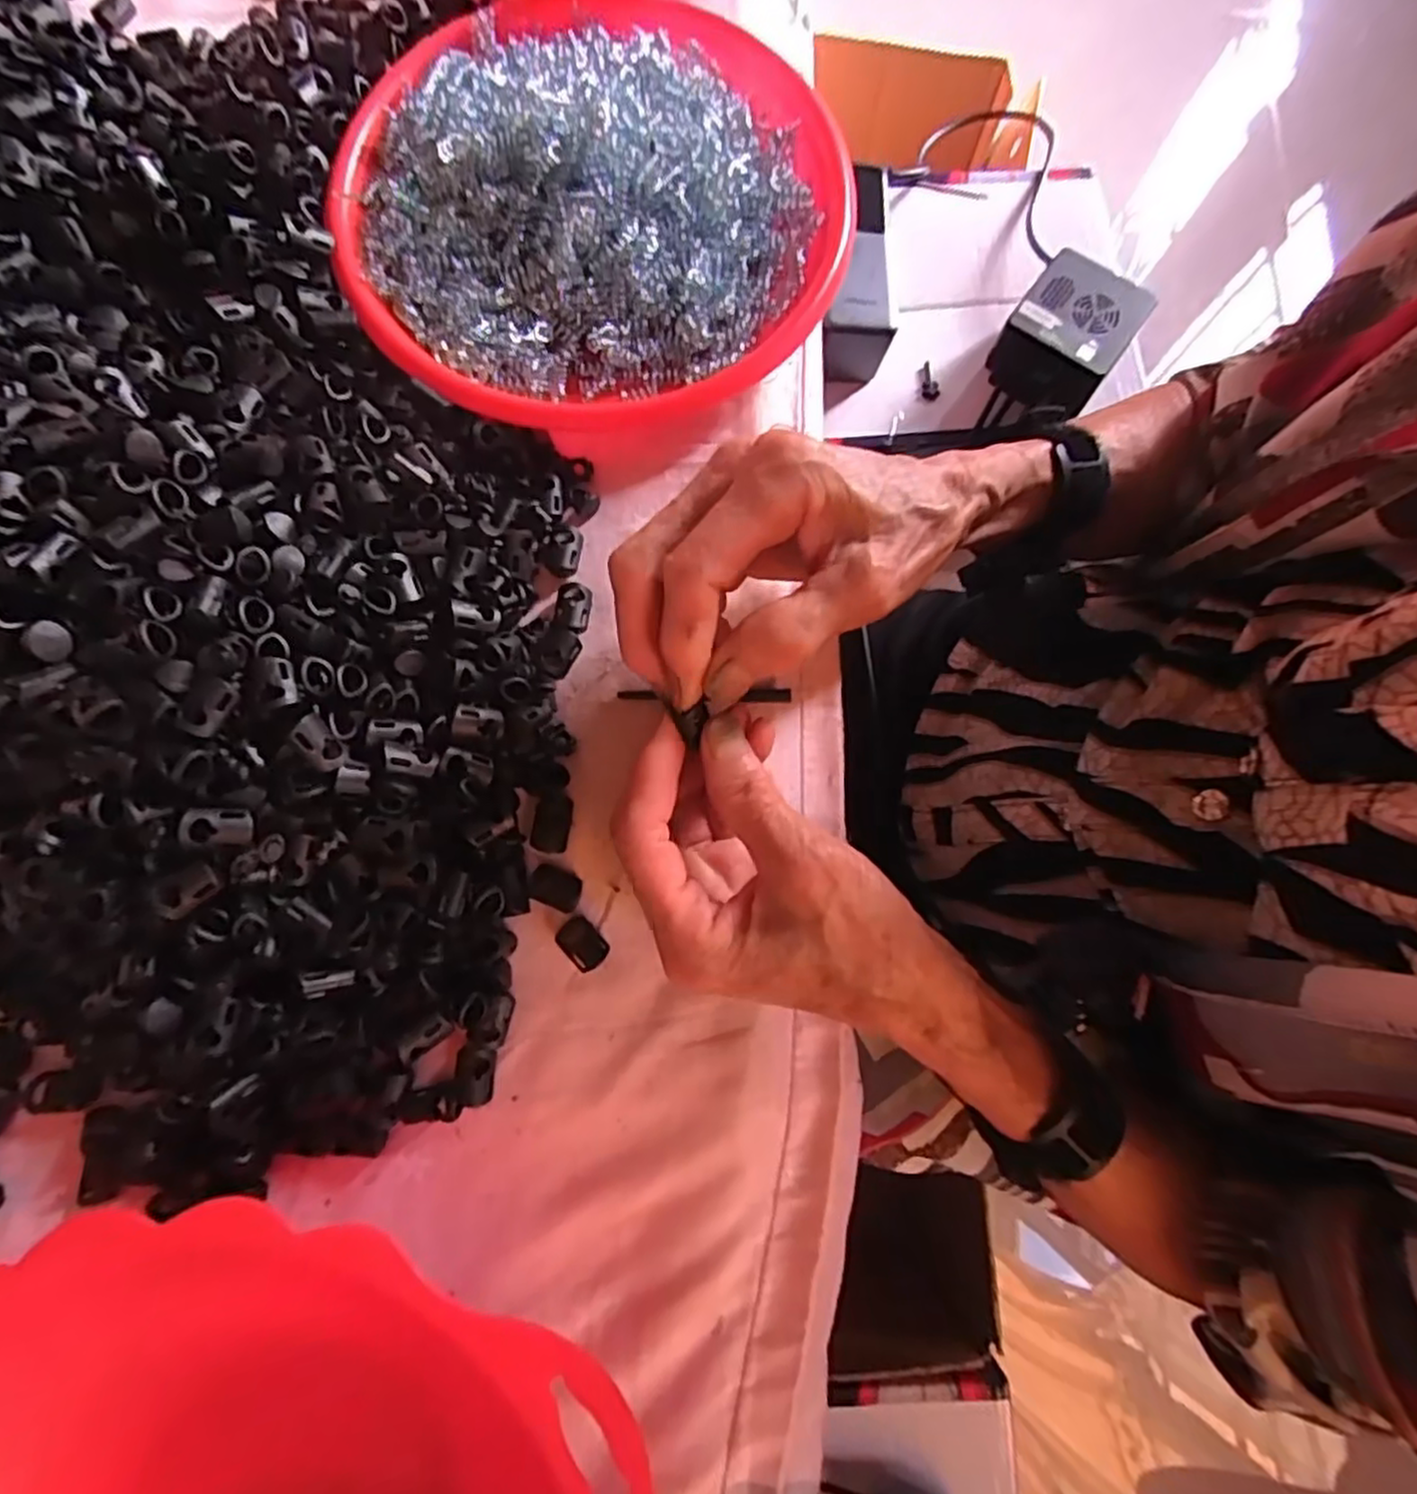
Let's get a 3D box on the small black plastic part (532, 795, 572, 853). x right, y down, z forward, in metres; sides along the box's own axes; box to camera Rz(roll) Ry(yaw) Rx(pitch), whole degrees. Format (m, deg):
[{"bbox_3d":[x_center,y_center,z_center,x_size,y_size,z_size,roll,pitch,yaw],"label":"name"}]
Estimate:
[{"bbox_3d":[-0.062,0.030,0.280,0.013,0.008,0.022,8,78,0],"label":"small black plastic part"}]

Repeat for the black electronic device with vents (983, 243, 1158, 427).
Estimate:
[{"bbox_3d":[0.244,-0.280,0.486,0.074,0.047,0.085,35,80,6],"label":"black electronic device with vents"}]

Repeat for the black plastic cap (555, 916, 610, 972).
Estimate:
[{"bbox_3d":[-0.049,0.075,0.273,0.014,0.007,0.020,-44,82,-9],"label":"black plastic cap"}]

